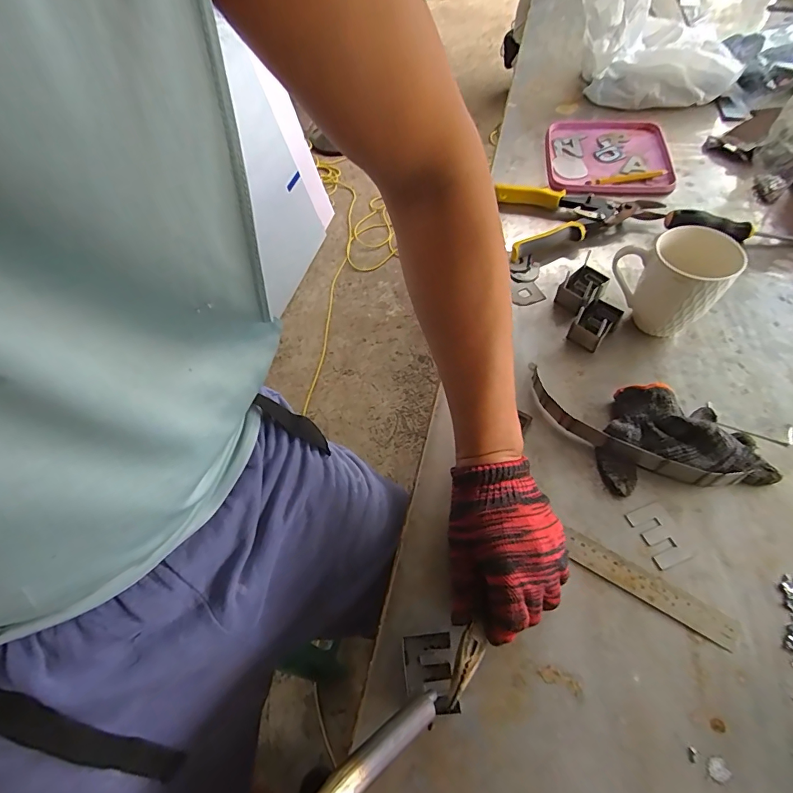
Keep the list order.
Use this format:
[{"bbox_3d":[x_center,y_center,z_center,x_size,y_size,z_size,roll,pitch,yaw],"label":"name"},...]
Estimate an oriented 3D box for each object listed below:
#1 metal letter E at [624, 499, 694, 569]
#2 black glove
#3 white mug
[{"bbox_3d":[0.243,0.127,0.403,0.034,0.004,0.054,-17,59,-7],"label":"metal letter E"},{"bbox_3d":[0.280,0.037,0.437,0.154,0.039,0.105,-5,58,0],"label":"black glove"},{"bbox_3d":[0.310,-0.128,0.494,0.088,0.112,0.105,-23,60,-10],"label":"white mug"}]

